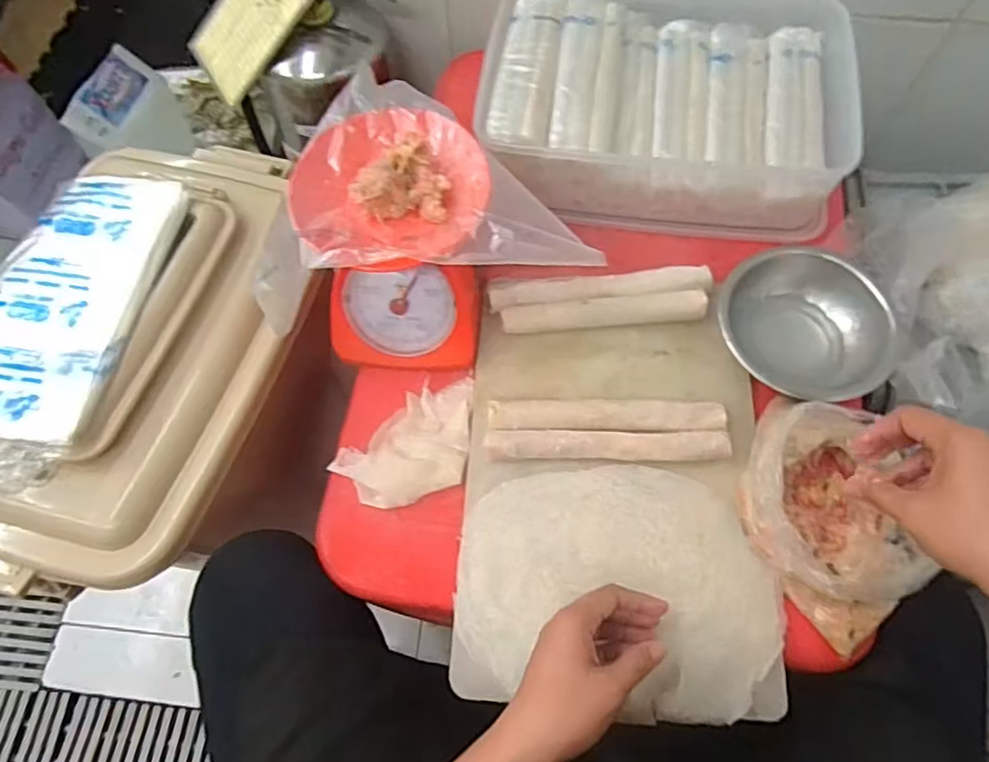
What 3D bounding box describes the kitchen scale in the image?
[{"bbox_3d":[-0.088,-0.130,0.587,0.159,0.170,0.176,0,66,2],"label":"kitchen scale"}]

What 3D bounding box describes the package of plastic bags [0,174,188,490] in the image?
[{"bbox_3d":[-0.404,-0.055,0.568,0.158,0.021,0.319,9,67,6],"label":"package of plastic bags"}]

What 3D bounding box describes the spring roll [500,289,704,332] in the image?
[{"bbox_3d":[0.108,-0.067,0.616,0.197,0.017,0.028,-6,66,-1],"label":"spring roll"}]

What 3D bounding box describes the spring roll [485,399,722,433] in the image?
[{"bbox_3d":[0.101,0.035,0.578,0.207,0.030,0.030,2,66,3],"label":"spring roll"}]

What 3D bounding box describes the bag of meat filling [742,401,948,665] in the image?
[{"bbox_3d":[0.268,0.116,0.505,0.111,0.085,0.175,-12,66,-4],"label":"bag of meat filling"}]

